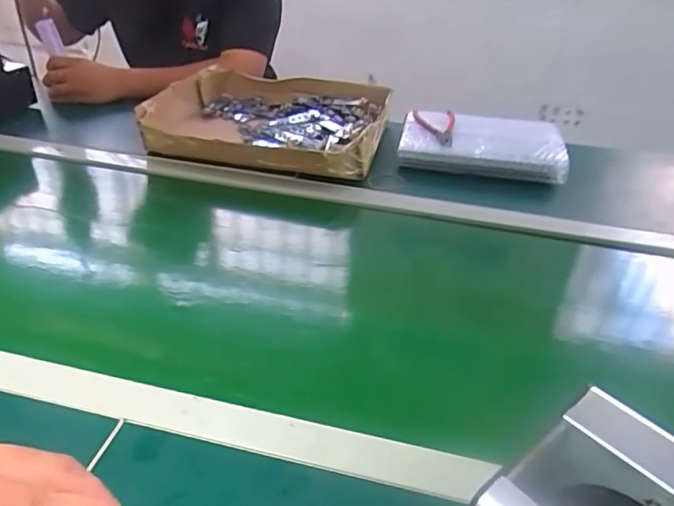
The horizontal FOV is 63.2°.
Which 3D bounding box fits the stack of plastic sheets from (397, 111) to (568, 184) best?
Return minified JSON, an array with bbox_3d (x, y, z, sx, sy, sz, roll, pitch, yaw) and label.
[{"bbox_3d":[0.248,-0.189,0.955,0.270,0.050,0.189,8,35,7],"label":"stack of plastic sheets"}]

